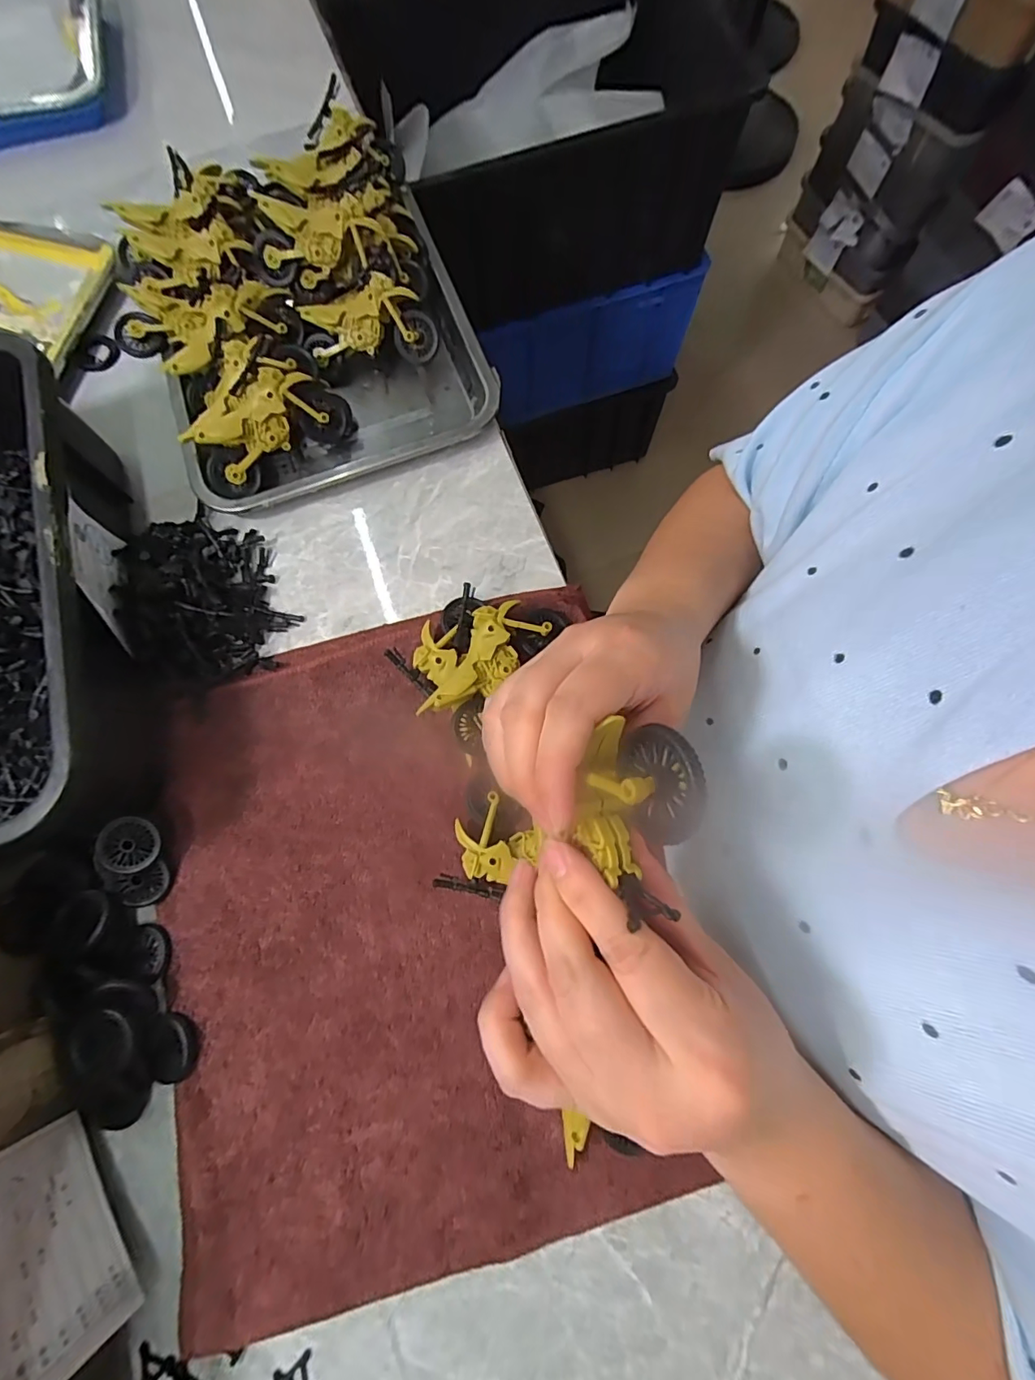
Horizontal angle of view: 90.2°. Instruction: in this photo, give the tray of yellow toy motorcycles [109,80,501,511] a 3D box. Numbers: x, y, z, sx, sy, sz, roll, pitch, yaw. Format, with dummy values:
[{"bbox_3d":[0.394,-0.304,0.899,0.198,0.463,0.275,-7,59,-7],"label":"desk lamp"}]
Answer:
[{"bbox_3d":[-0.194,-0.332,0.442,0.274,0.066,0.342,-21,75,-4],"label":"tray of yellow toy motorcycles"}]

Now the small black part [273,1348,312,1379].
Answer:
[{"bbox_3d":[-0.121,0.378,0.282,0.022,0.004,0.019,-26,76,-5],"label":"small black part"}]

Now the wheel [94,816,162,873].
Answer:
[{"bbox_3d":[-0.252,0.101,0.335,0.035,0.004,0.035,1,88,-14],"label":"wheel"}]

